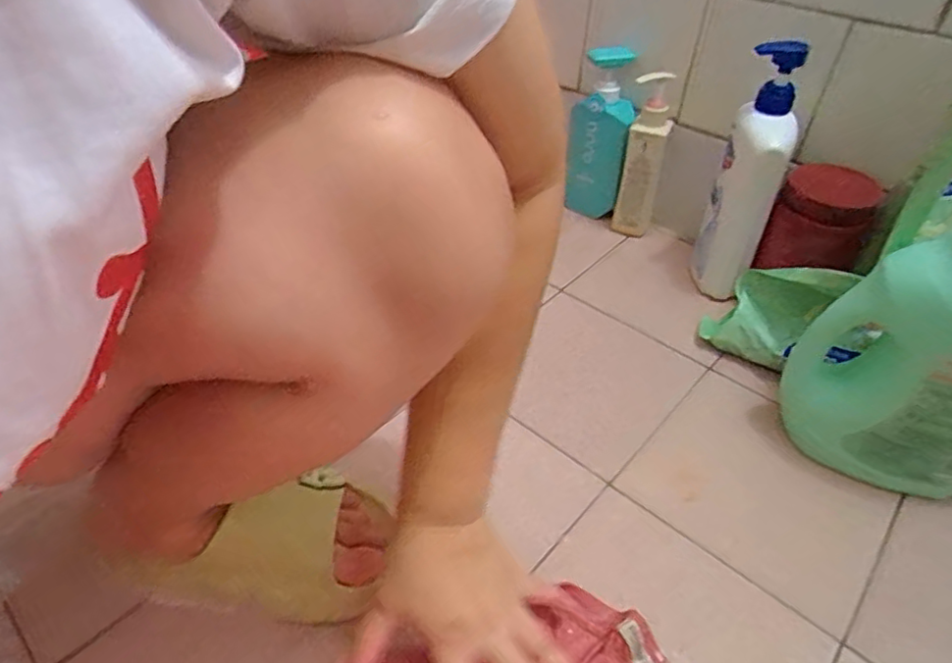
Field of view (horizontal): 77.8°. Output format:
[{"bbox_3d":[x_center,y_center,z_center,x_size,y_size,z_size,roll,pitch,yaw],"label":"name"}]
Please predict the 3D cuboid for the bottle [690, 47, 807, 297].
[{"bbox_3d":[0.292,-0.161,0.643,0.068,0.259,0.070,20,46,18],"label":"bottle"}]

